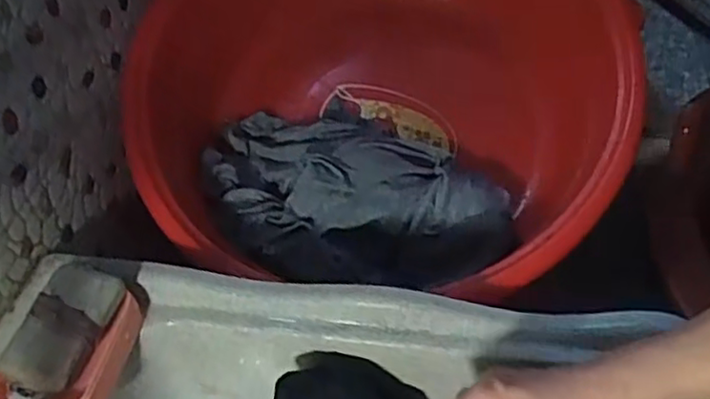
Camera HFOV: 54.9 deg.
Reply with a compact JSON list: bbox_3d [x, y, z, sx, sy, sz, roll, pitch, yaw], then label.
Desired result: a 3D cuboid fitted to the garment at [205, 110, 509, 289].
[{"bbox_3d":[-0.002,-0.009,0.762,0.335,0.083,0.209,7,45,12],"label":"garment"}]

